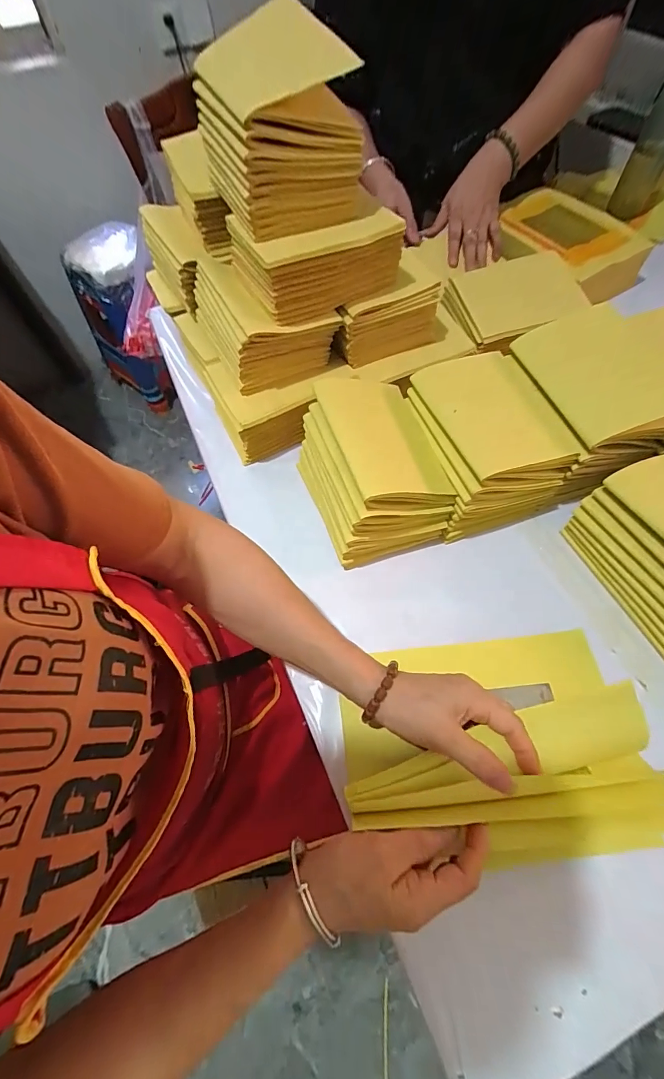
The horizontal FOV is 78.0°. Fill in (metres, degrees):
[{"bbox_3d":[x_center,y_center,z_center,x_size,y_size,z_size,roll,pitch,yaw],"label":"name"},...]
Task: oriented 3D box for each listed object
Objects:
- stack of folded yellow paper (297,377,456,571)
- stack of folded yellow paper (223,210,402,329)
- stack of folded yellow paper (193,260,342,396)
[{"bbox_3d":[0.040,-0.074,0.457,0.123,0.096,0.171,-20,62,-8],"label":"stack of folded yellow paper"},{"bbox_3d":[-0.020,-0.316,0.456,0.158,0.071,0.117,-27,63,-11],"label":"stack of folded yellow paper"},{"bbox_3d":[-0.089,-0.272,0.504,0.129,0.080,0.171,-29,64,-12],"label":"stack of folded yellow paper"}]

